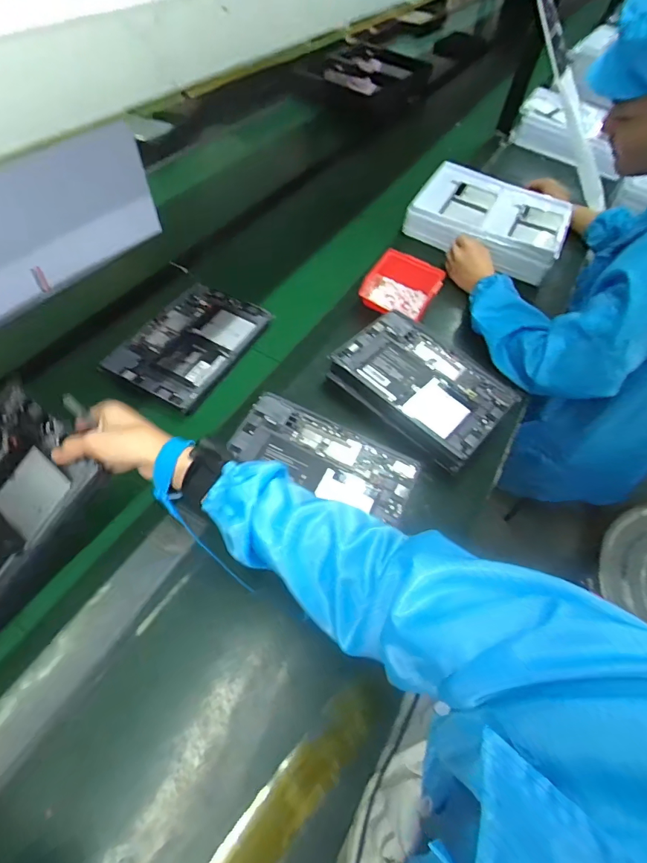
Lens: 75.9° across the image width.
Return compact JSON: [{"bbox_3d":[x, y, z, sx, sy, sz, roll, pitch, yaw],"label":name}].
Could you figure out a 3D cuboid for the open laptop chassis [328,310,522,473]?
[{"bbox_3d":[0.156,-0.083,0.649,0.258,0.033,0.182,38,62,18],"label":"open laptop chassis"}]

